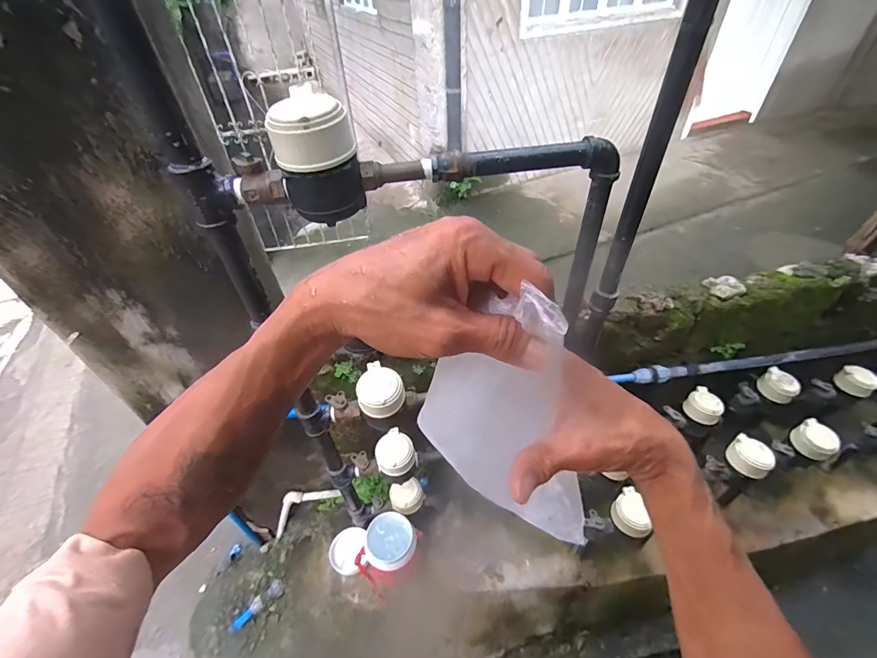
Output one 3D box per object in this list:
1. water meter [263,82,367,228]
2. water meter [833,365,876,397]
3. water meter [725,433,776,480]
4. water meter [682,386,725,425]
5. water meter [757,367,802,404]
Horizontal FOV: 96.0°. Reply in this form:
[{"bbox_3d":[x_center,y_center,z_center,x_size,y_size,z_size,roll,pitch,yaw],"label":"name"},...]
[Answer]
[{"bbox_3d":[-0.129,-0.183,0.424,0.081,0.112,0.075,-13,46,-8],"label":"water meter"},{"bbox_3d":[1.245,0.151,1.176,0.069,0.063,0.089,-28,50,-22],"label":"water meter"},{"bbox_3d":[0.747,0.310,0.948,0.079,0.054,0.089,-32,51,-25],"label":"water meter"},{"bbox_3d":[0.726,0.209,1.077,0.076,0.065,0.086,-32,51,-25],"label":"water meter"},{"bbox_3d":[0.956,0.157,1.109,0.081,0.050,0.090,-28,50,-22],"label":"water meter"}]

